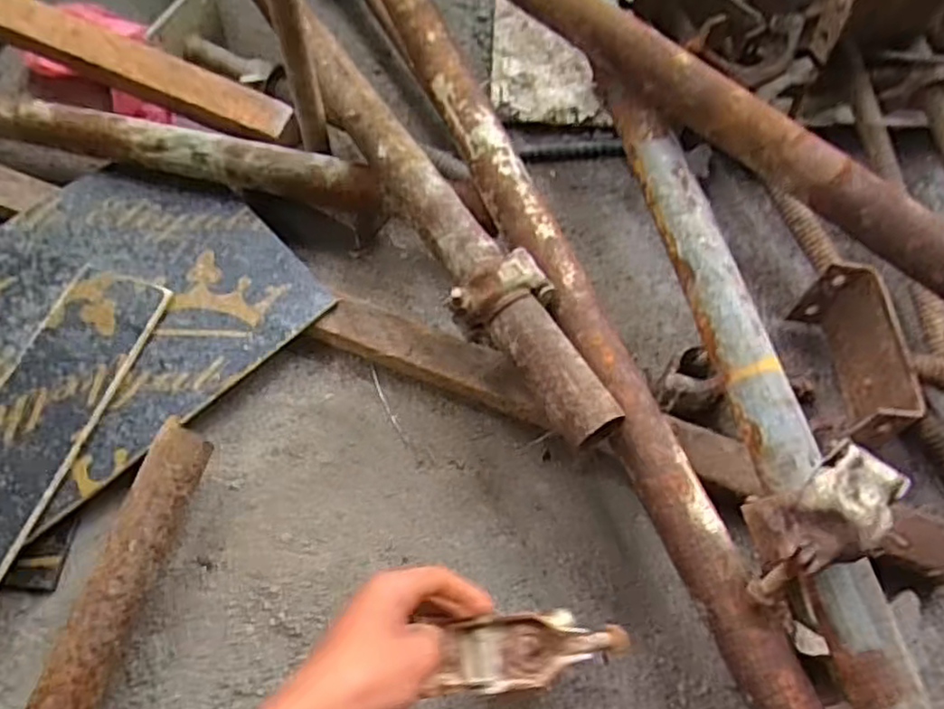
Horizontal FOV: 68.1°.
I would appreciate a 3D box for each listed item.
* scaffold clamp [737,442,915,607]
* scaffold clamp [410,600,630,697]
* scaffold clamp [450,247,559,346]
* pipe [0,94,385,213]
[{"bbox_3d":[0.231,0.118,0.478,0.058,0.124,0.061,-18,62,-42],"label":"scaffold clamp"},{"bbox_3d":[0.039,0.208,0.490,0.149,0.043,0.051,5,62,-24],"label":"scaffold clamp"},{"bbox_3d":[0.025,-0.044,0.587,0.085,0.061,0.053,-34,69,-16],"label":"scaffold clamp"},{"bbox_3d":[-0.342,-0.217,0.733,0.495,0.053,0.048,13,64,5],"label":"pipe"}]

